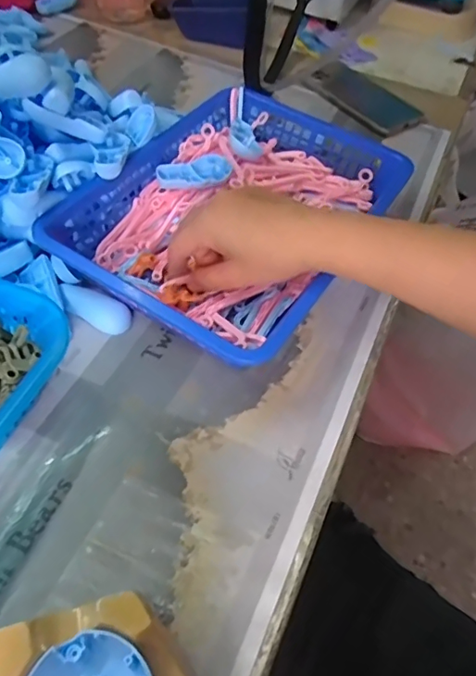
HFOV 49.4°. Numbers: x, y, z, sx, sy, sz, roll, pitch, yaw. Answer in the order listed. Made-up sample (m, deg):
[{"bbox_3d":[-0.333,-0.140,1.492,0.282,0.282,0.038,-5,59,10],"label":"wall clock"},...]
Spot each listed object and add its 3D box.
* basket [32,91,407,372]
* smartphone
[{"bbox_3d":[-0.005,-0.108,0.465,0.212,0.064,0.285,30,56,16],"label":"basket"},{"bbox_3d":[0.162,-0.317,0.676,0.084,0.011,0.168,-27,60,-23],"label":"smartphone"}]

